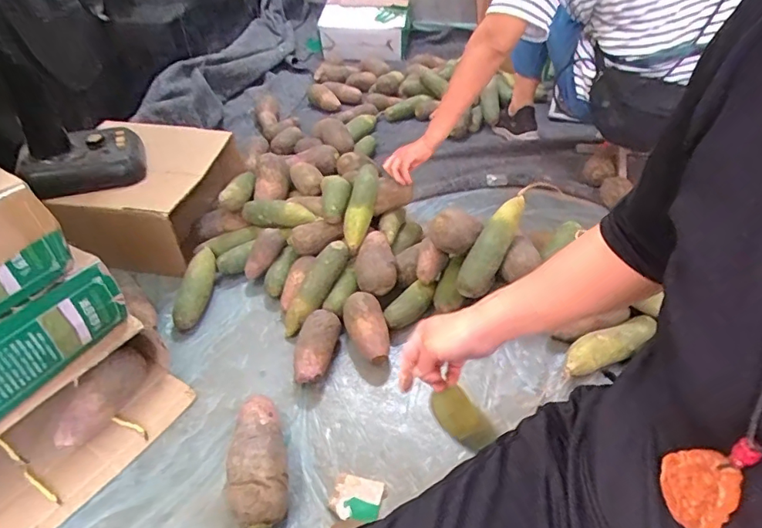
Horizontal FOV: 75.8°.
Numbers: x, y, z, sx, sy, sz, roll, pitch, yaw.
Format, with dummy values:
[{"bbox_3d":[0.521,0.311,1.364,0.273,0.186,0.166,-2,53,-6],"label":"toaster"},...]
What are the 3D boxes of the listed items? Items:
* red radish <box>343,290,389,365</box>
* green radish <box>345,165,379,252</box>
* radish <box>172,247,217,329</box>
[{"bbox_3d":[-0.028,0.115,0.883,0.065,0.053,0.133,0,55,-20],"label":"red radish"},{"bbox_3d":[-0.044,-0.121,1.013,0.055,0.056,0.192,7,65,10],"label":"green radish"},{"bbox_3d":[-0.378,0.045,1.011,0.054,0.058,0.196,-3,41,-1],"label":"radish"}]

